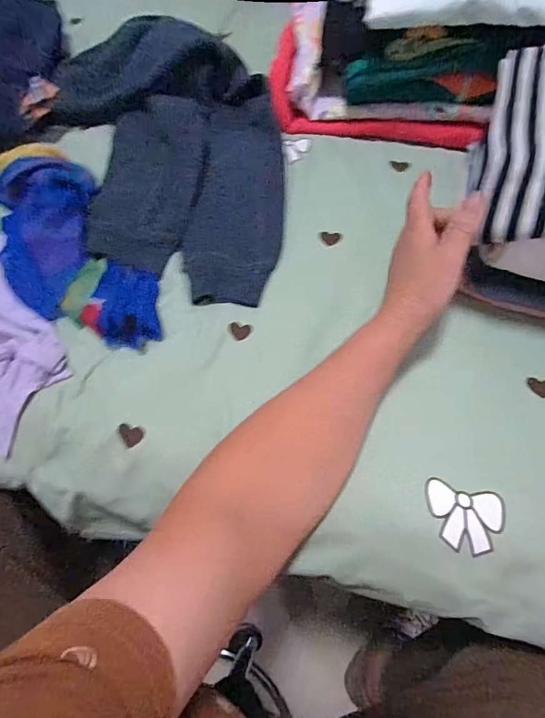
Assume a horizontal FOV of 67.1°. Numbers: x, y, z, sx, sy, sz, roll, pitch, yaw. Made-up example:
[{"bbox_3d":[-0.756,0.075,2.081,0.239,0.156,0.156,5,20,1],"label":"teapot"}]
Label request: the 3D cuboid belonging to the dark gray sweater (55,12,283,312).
[{"bbox_3d":[-0.133,-0.275,0.527,0.286,0.064,0.455,-5,63,0],"label":"dark gray sweater"}]

